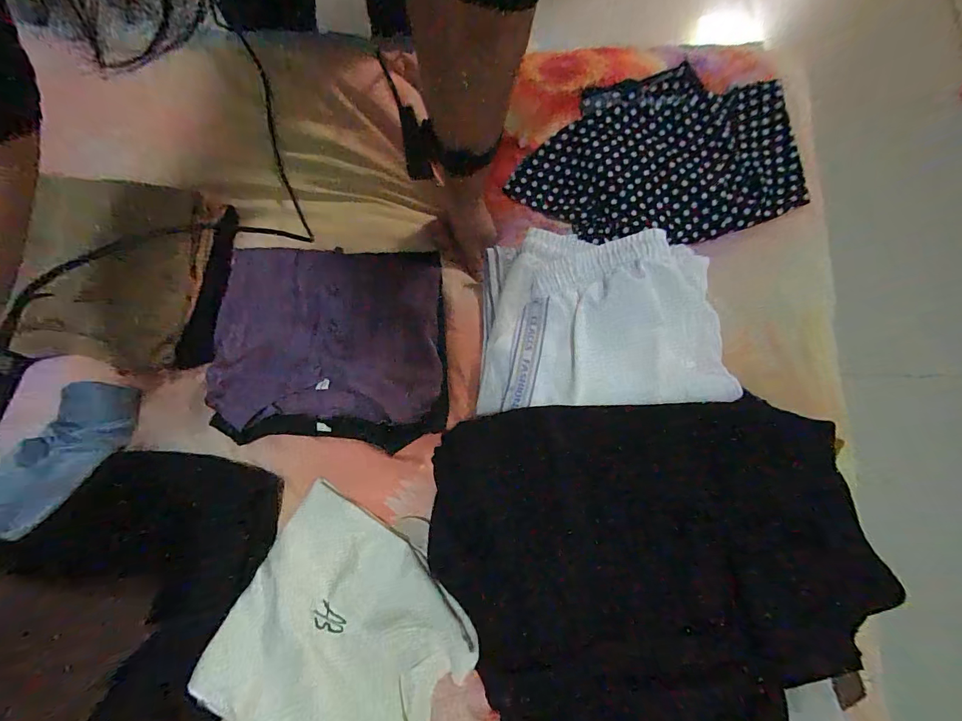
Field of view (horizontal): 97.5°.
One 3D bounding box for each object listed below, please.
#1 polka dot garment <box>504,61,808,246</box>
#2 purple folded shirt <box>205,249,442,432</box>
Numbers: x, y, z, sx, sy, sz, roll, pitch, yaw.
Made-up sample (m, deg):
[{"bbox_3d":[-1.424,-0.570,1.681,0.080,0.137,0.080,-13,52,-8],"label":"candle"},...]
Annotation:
[{"bbox_3d":[0.214,-0.248,0.540,0.342,0.053,0.230,-14,80,-5],"label":"polka dot garment"},{"bbox_3d":[-0.174,-0.031,0.497,0.250,0.045,0.212,-3,80,-3],"label":"purple folded shirt"}]

